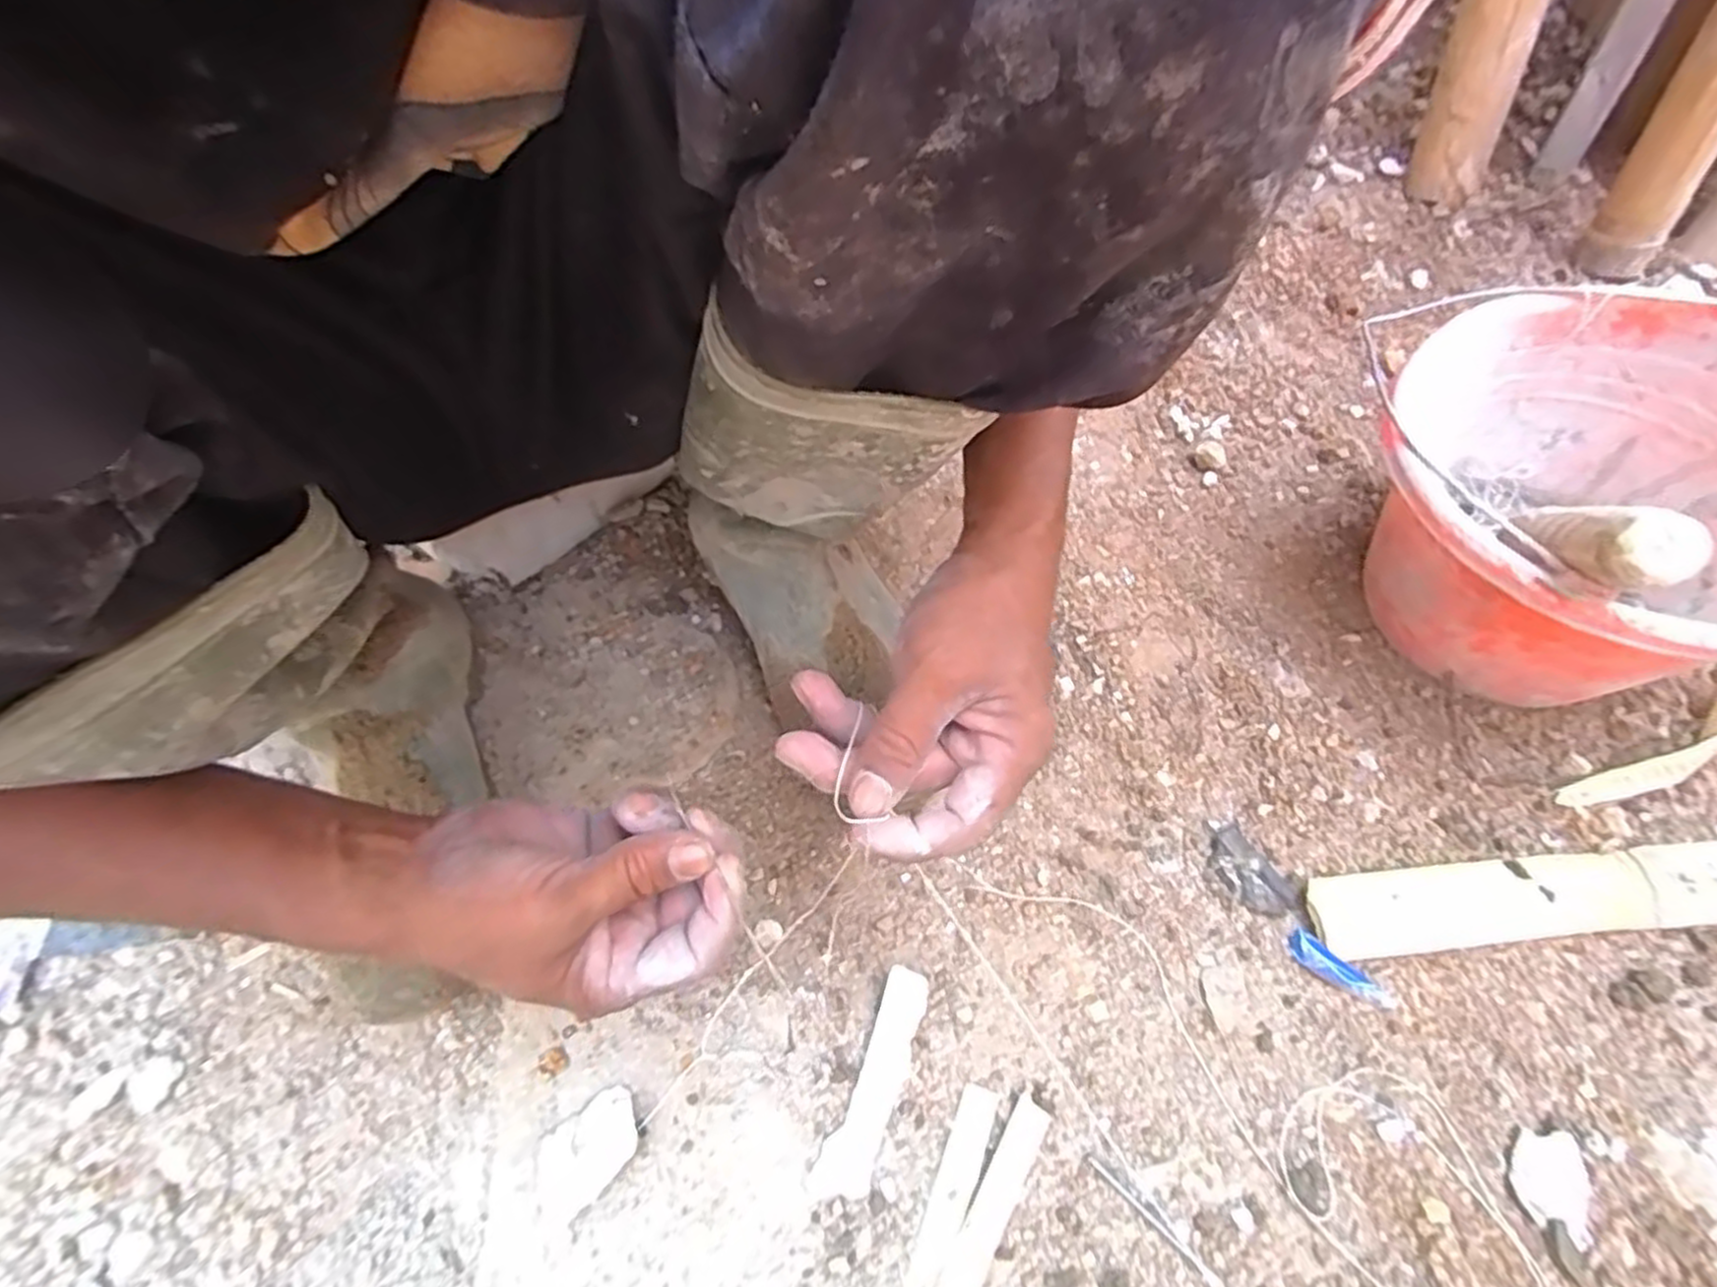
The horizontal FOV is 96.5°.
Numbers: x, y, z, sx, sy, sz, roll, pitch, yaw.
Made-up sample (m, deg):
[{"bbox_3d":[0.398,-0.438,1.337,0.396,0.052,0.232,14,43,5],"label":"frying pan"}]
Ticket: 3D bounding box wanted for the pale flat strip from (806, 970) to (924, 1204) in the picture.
[{"bbox_3d":[0.008,0.221,0.387,0.026,0.013,0.107,20,63,11],"label":"pale flat strip"}]

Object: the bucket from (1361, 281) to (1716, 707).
[{"bbox_3d":[0.408,-0.070,0.435,0.215,0.197,0.232,0,61,1],"label":"bucket"}]

